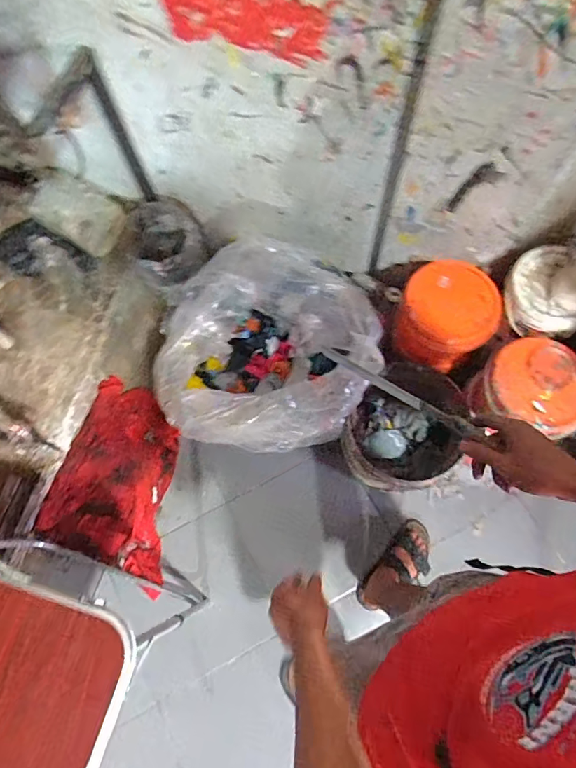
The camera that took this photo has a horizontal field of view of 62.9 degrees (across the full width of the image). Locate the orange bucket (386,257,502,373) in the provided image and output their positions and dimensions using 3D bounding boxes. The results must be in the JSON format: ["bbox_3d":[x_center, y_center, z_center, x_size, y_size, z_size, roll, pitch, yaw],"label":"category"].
[{"bbox_3d":[0.389,-0.171,1.183,0.218,0.179,0.221,-1,71,2],"label":"orange bucket"}]

